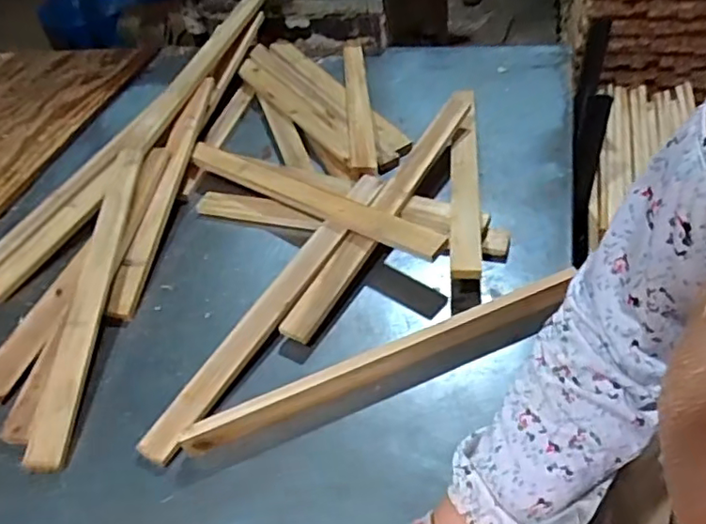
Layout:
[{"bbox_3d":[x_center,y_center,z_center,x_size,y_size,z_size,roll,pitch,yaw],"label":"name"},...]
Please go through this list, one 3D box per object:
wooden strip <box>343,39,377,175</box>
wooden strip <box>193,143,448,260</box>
[{"bbox_3d":[0.011,-0.305,1.075,0.043,0.016,0.500,10,36,-10],"label":"wooden strip"},{"bbox_3d":[-0.074,-0.101,0.865,0.472,0.019,0.054,23,60,32],"label":"wooden strip"}]

